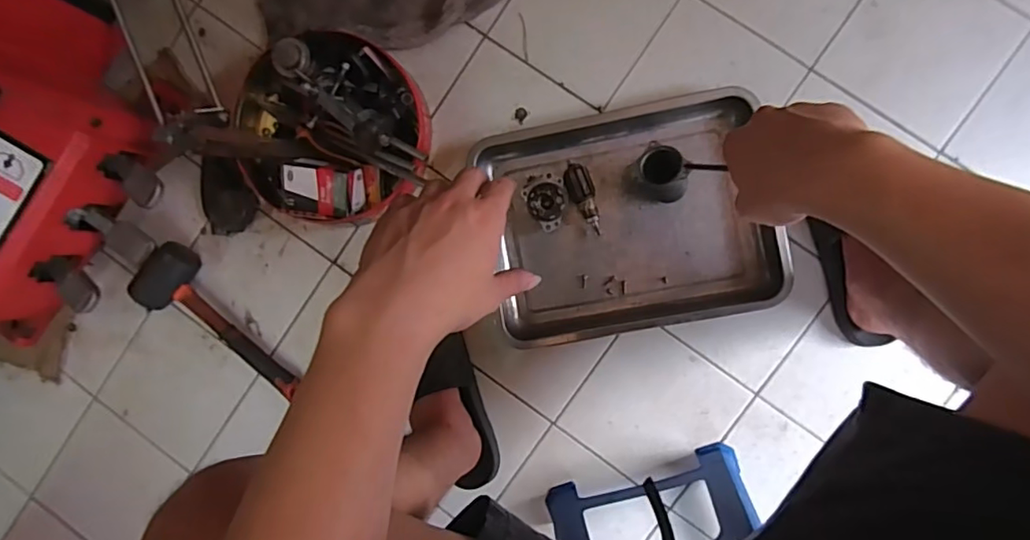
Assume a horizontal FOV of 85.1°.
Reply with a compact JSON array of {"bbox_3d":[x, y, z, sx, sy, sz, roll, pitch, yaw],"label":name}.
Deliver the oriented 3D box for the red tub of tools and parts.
[{"bbox_3d":[-0.258,-0.191,0.760,0.264,0.104,0.251,0,91,7],"label":"red tub of tools and parts"}]

